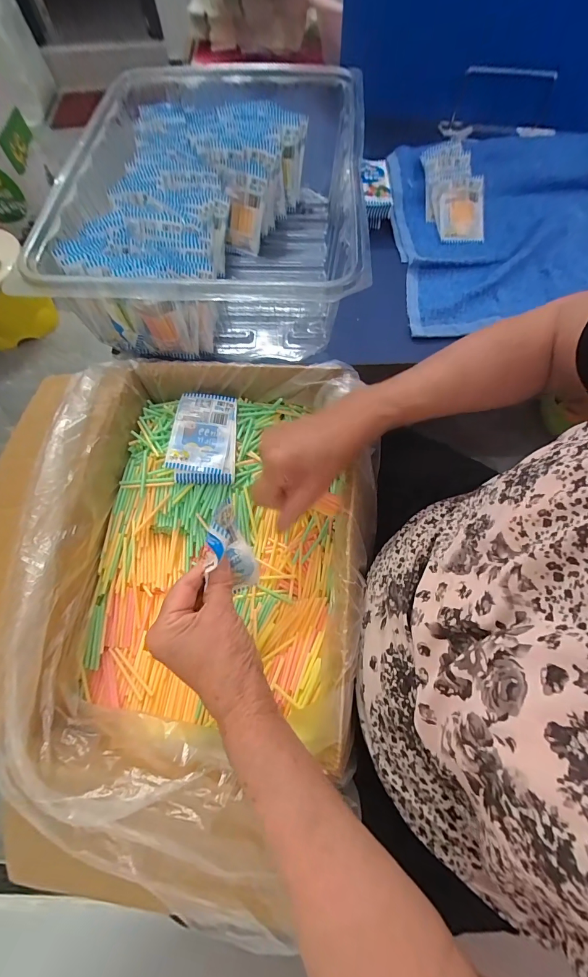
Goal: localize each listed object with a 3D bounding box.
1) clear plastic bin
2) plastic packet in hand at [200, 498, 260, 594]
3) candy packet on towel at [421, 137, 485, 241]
[{"bbox_3d":[-0.085,-0.381,0.486,0.341,0.136,0.480,1,67,4],"label":"clear plastic bin"},{"bbox_3d":[-0.051,0.047,0.308,0.038,0.068,0.068,9,68,7],"label":"plastic packet in hand"},{"bbox_3d":[0.243,-0.458,0.547,0.076,0.031,0.174,-13,87,-2],"label":"candy packet on towel"}]

